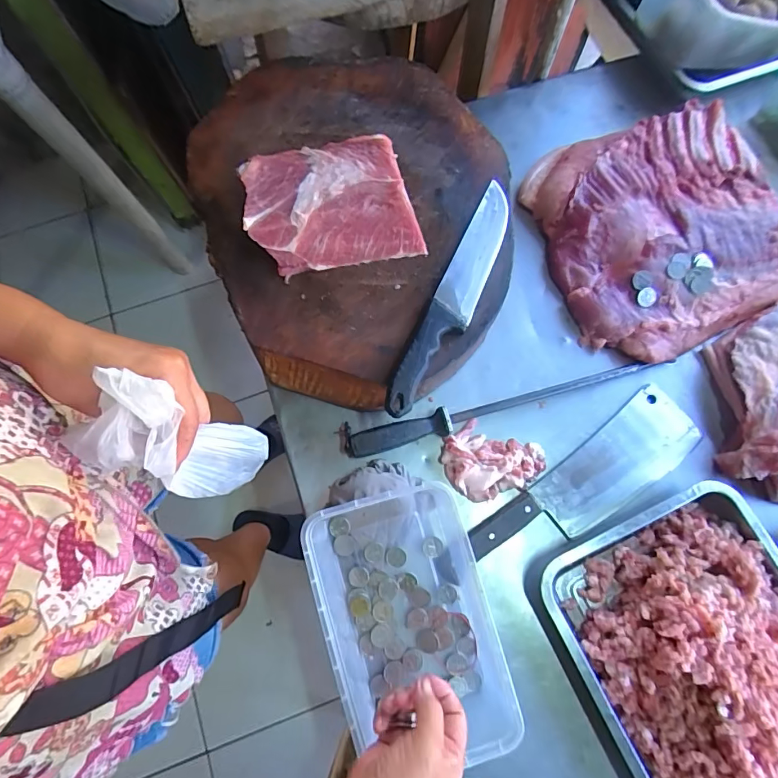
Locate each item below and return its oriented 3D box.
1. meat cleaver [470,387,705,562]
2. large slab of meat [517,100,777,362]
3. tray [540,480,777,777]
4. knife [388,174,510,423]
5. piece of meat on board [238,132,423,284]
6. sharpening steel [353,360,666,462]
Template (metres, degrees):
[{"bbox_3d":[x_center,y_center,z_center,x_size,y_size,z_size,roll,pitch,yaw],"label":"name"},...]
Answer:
[{"bbox_3d":[0.243,0.114,0.536,0.317,0.016,0.088,-34,77,-7],"label":"meat cleaver"},{"bbox_3d":[0.372,-0.220,0.608,0.308,0.050,0.330,-19,75,-3],"label":"large slab of meat"},{"bbox_3d":[0.338,0.277,0.457,0.263,0.068,0.299,-26,76,-5],"label":"tray"},{"bbox_3d":[0.077,-0.105,0.498,0.047,0.027,0.306,24,77,8],"label":"knife"},{"bbox_3d":[-0.065,-0.210,0.497,0.180,0.065,0.127,-12,75,-2],"label":"piece of meat on board"},{"bbox_3d":[0.156,0.019,0.551,0.423,0.037,0.029,-14,75,-2],"label":"sharpening steel"}]

